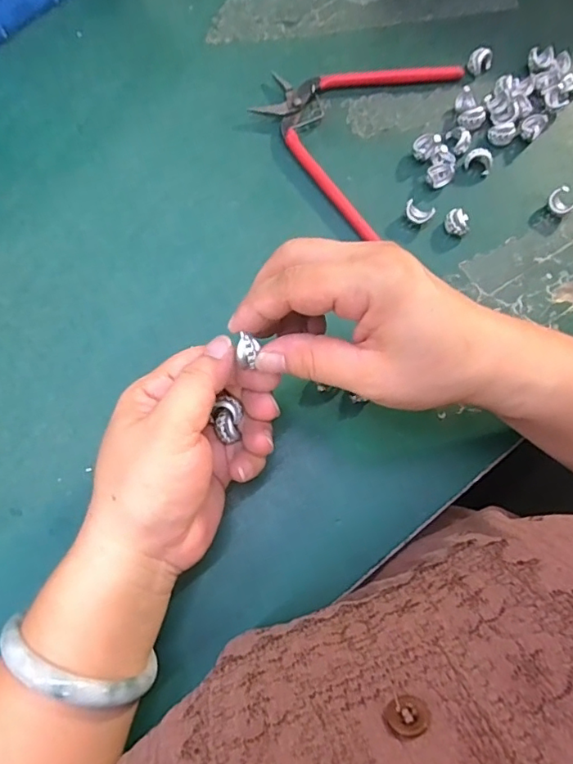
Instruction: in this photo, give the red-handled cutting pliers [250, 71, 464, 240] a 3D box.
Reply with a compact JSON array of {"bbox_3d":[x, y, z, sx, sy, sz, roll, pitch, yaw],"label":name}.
[{"bbox_3d":[0.039,-0.176,0.354,0.112,0.008,0.145,24,76,5],"label":"red-handled cutting pliers"}]

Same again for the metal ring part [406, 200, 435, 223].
[{"bbox_3d":[0.085,-0.107,0.334,0.018,0.012,0.009,23,76,5],"label":"metal ring part"}]

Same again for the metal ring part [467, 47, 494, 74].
[{"bbox_3d":[0.138,-0.228,0.368,0.015,0.011,0.016,0,75,-1],"label":"metal ring part"}]

